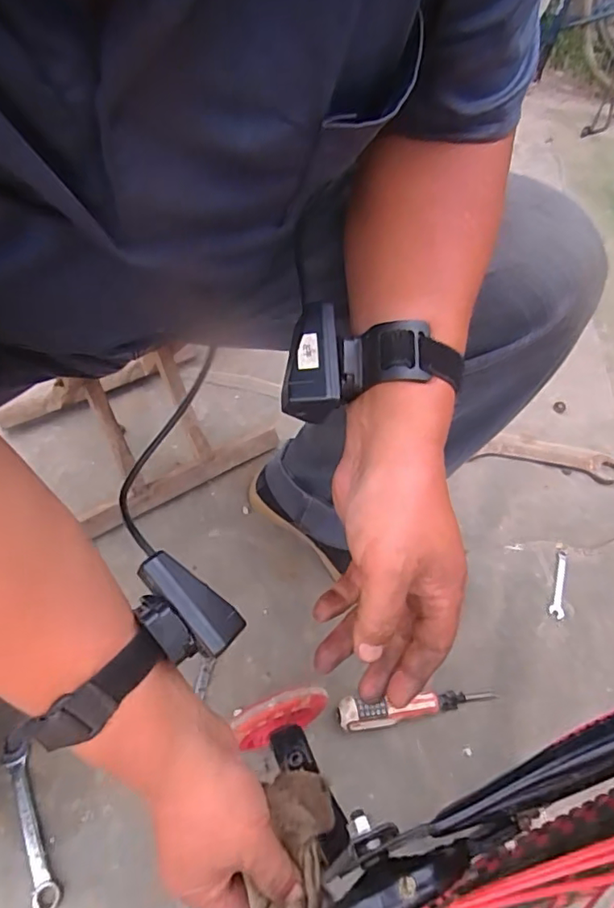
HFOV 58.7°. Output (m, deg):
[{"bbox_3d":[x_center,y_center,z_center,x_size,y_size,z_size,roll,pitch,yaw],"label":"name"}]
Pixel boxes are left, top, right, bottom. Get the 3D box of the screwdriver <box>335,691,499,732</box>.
[{"bbox_3d":[0.120,0.273,0.596,0.175,0.037,0.028,-5,52,-10],"label":"screwdriver"}]

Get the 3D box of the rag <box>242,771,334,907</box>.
[{"bbox_3d":[-0.010,0.256,0.350,0.045,0.030,0.106,10,26,2],"label":"rag"}]

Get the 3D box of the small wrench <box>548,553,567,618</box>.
[{"bbox_3d":[0.335,0.170,0.725,0.019,0.004,0.107,19,52,9],"label":"small wrench"}]

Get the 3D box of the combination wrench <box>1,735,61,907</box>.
[{"bbox_3d":[-0.260,0.339,0.510,0.023,0.009,0.153,-21,57,-21],"label":"combination wrench"}]

